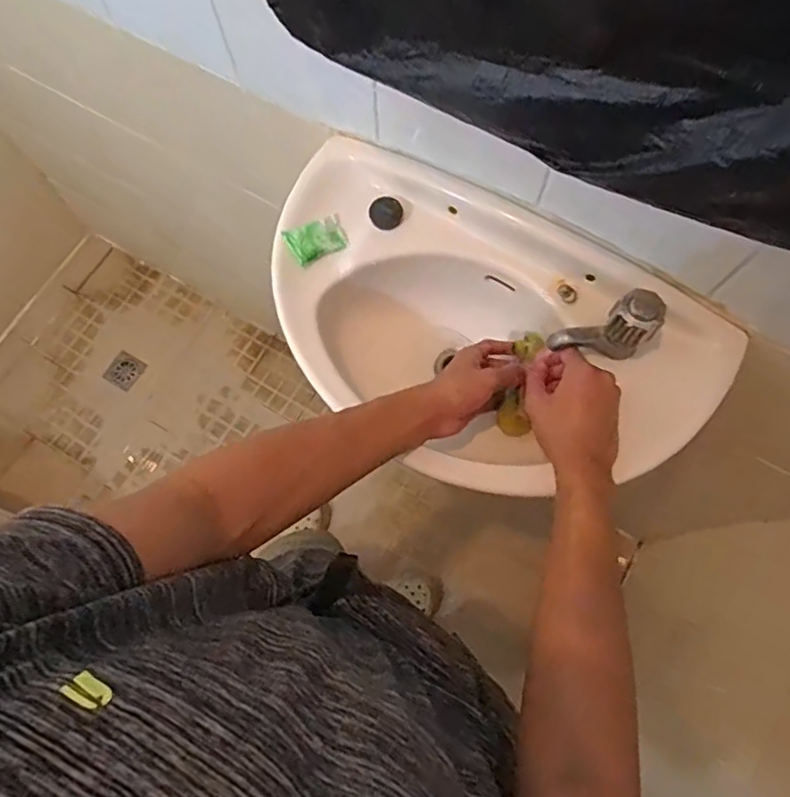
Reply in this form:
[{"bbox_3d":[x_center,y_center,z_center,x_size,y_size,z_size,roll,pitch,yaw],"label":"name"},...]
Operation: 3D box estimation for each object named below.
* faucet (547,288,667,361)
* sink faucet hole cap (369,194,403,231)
[{"bbox_3d":[0.212,-0.066,0.581,0.096,0.079,0.047,-17,73,-4],"label":"faucet"},{"bbox_3d":[-0.010,-0.214,0.672,0.037,0.004,0.037,0,100,1],"label":"sink faucet hole cap"}]

